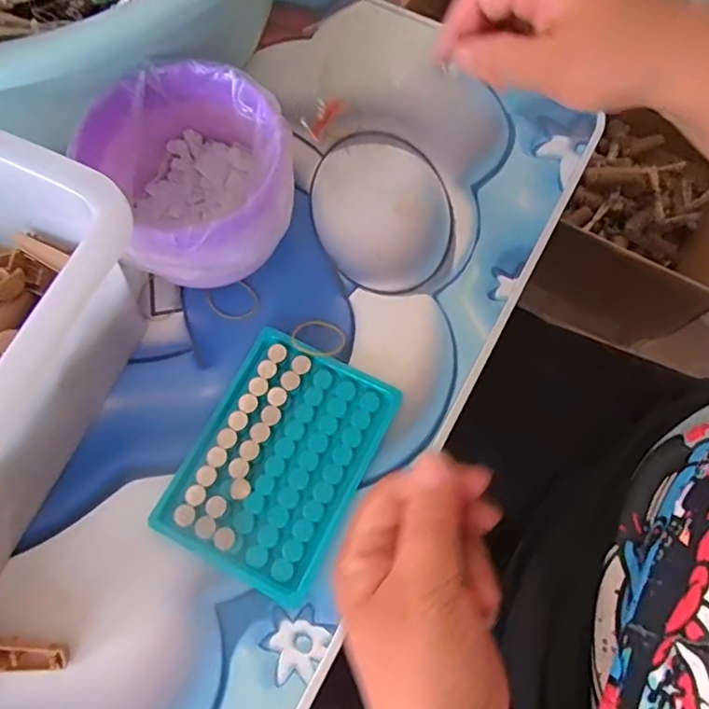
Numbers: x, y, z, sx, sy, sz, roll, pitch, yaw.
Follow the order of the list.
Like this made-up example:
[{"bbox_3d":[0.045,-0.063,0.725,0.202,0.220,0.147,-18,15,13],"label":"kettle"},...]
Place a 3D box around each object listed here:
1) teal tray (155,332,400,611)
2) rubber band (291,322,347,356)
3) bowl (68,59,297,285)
[{"bbox_3d":[-0.043,0.059,0.324,0.096,0.014,0.131,27,74,8],"label":"teal tray"},{"bbox_3d":[-0.022,-0.009,0.345,0.030,0.004,0.028,5,57,-7],"label":"rubber band"},{"bbox_3d":[-0.088,-0.094,0.333,0.102,0.089,0.113,-31,75,-10],"label":"bowl"}]

